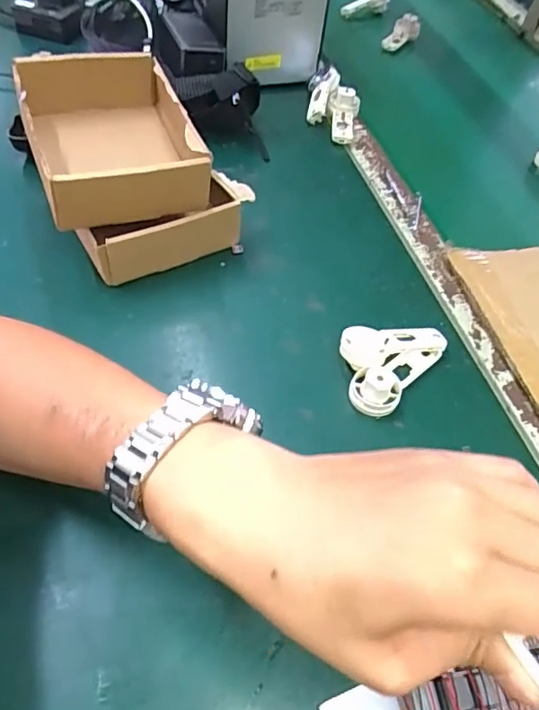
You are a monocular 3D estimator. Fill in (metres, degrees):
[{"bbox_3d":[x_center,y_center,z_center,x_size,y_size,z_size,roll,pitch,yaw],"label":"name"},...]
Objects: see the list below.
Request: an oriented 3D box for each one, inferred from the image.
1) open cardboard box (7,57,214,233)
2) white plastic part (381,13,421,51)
[{"bbox_3d":[-0.142,-0.195,0.483,0.131,0.062,0.179,-15,57,-19],"label":"open cardboard box"},{"bbox_3d":[0.210,-0.513,0.868,0.039,0.026,0.095,27,55,11],"label":"white plastic part"}]

